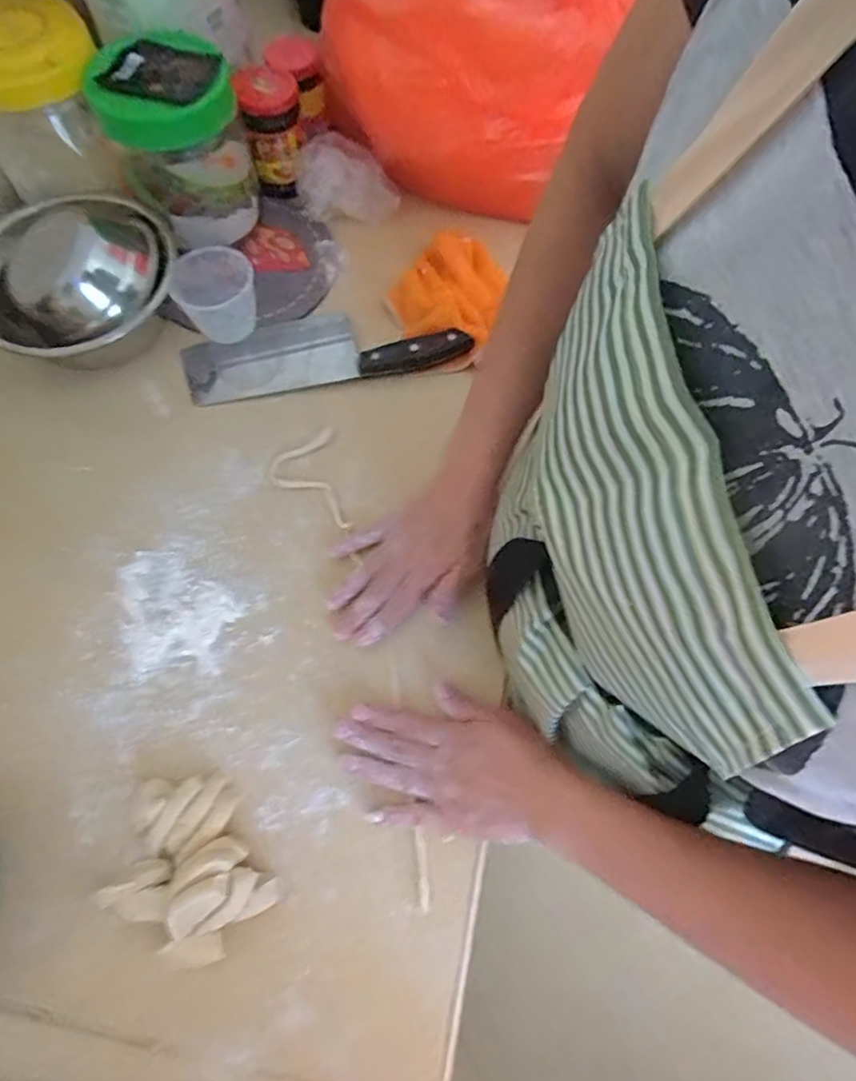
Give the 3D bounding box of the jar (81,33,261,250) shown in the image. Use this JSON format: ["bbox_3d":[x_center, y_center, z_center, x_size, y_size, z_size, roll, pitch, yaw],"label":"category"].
[{"bbox_3d":[-0.230,-0.376,0.552,0.114,0.124,0.127,-14,69,-8],"label":"jar"}]

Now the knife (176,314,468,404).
[{"bbox_3d":[-0.102,-0.185,0.568,0.270,0.020,0.080,-7,68,-5],"label":"knife"}]

